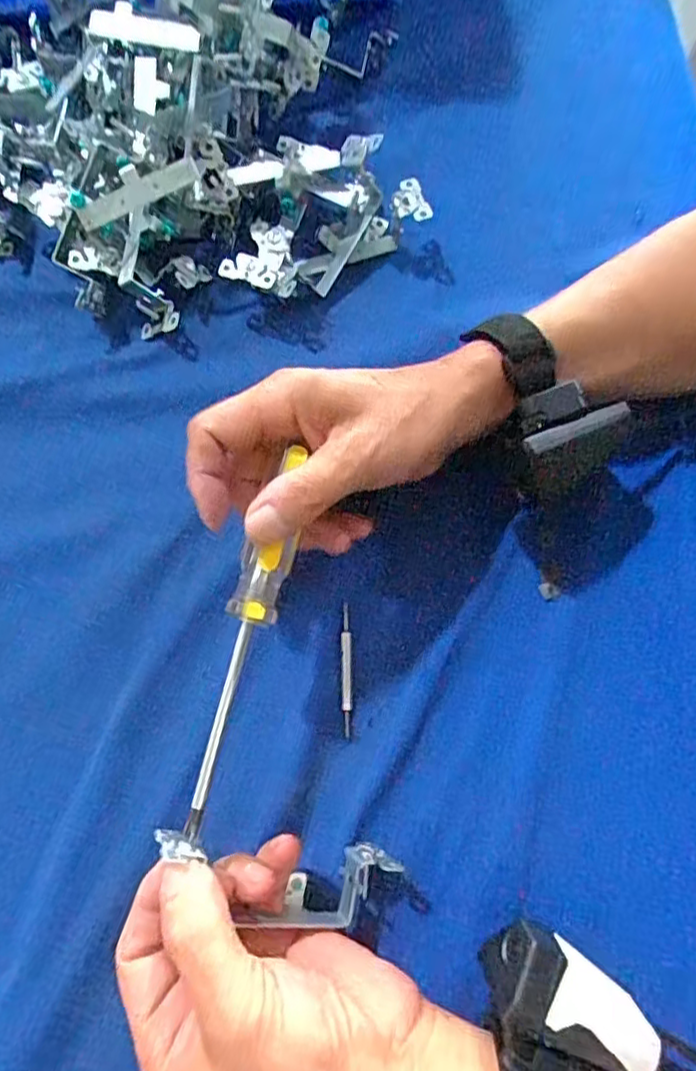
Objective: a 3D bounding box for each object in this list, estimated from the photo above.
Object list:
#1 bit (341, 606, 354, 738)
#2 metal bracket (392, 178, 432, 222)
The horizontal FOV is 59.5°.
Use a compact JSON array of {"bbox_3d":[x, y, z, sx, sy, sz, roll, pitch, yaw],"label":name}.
[{"bbox_3d":[0.000,0.071,0.322,0.006,0.007,0.067,-1,74,-1],"label":"bit"},{"bbox_3d":[0.038,-0.203,0.370,0.017,0.012,0.029,-17,75,-5],"label":"metal bracket"}]

